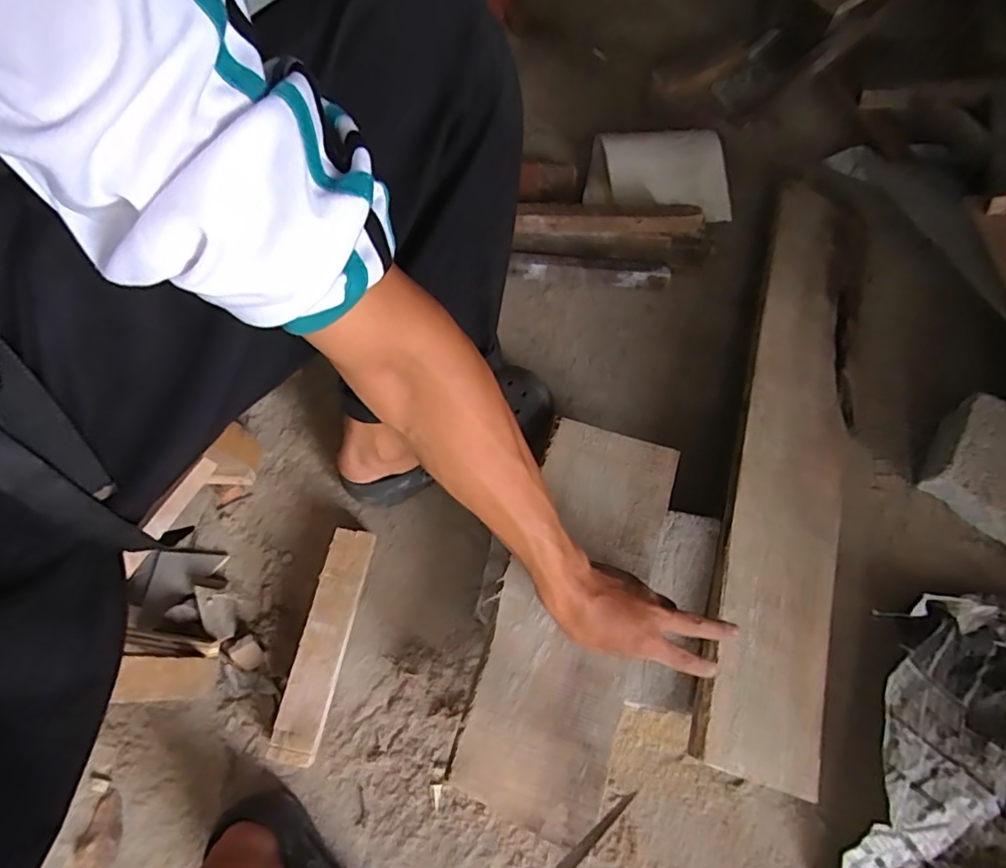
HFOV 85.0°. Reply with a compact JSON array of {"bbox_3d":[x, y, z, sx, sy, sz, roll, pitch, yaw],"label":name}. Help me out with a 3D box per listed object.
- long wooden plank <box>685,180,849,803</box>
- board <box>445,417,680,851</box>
[{"bbox_3d":[0.343,0.008,0.653,0.153,0.039,0.723,24,68,-12],"label":"long wooden plank"},{"bbox_3d":[0.069,0.175,0.559,0.139,0.013,0.384,16,70,10],"label":"board"}]

